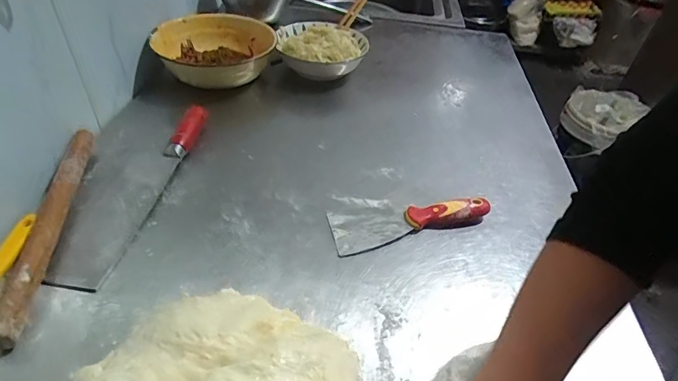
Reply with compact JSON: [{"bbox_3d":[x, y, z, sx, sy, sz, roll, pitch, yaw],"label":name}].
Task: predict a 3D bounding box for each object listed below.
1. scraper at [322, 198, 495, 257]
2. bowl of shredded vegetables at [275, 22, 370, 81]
[{"bbox_3d":[0.087,0.030,0.532,0.199,0.025,0.065,-11,44,-15],"label":"scraper"},{"bbox_3d":[-0.033,-0.267,0.807,0.175,0.057,0.151,-10,44,-15],"label":"bowl of shredded vegetables"}]

